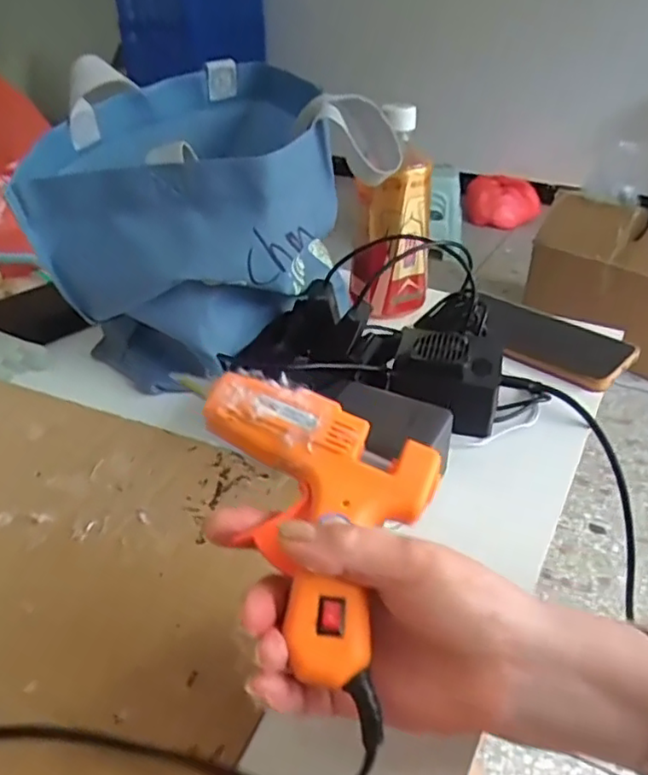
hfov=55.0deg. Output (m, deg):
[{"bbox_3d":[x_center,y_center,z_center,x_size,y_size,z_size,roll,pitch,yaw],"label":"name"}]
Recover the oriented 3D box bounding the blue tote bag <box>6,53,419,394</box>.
[{"bbox_3d":[-0.093,-0.114,0.483,0.243,0.201,0.183,-19,38,-24],"label":"blue tote bag"}]

